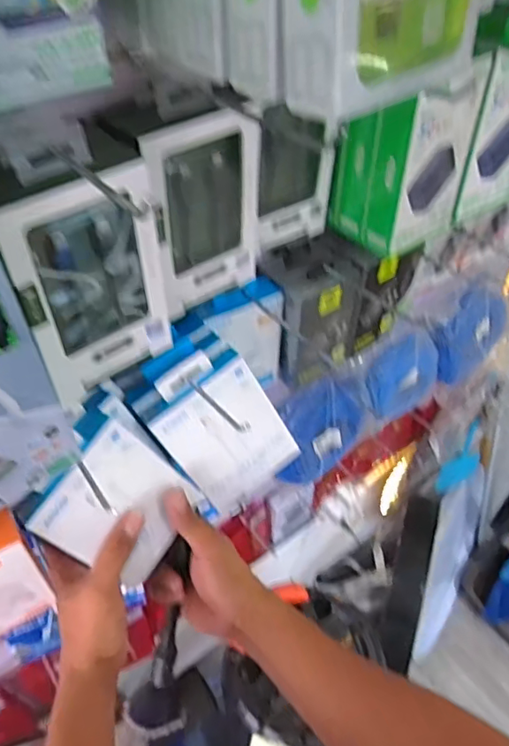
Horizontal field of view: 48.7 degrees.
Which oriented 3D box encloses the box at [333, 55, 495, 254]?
[{"bbox_3d":[0.141,-0.205,0.536,0.099,0.147,0.087,-32,55,-26],"label":"box"}]

